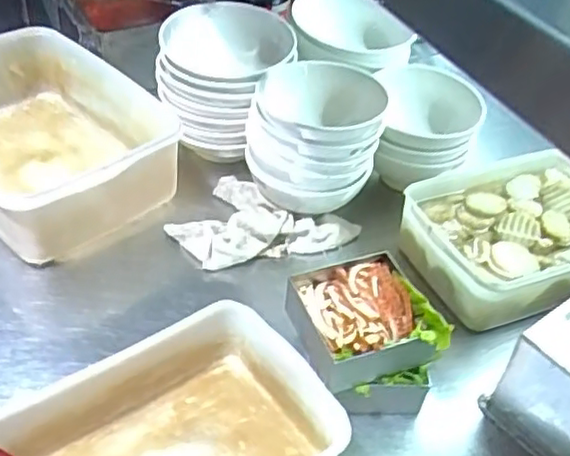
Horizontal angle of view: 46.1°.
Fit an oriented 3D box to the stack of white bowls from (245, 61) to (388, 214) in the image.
[{"bbox_3d":[0.036,-0.126,0.919,0.169,0.133,0.175,-1,42,-8],"label":"stack of white bowls"}]

